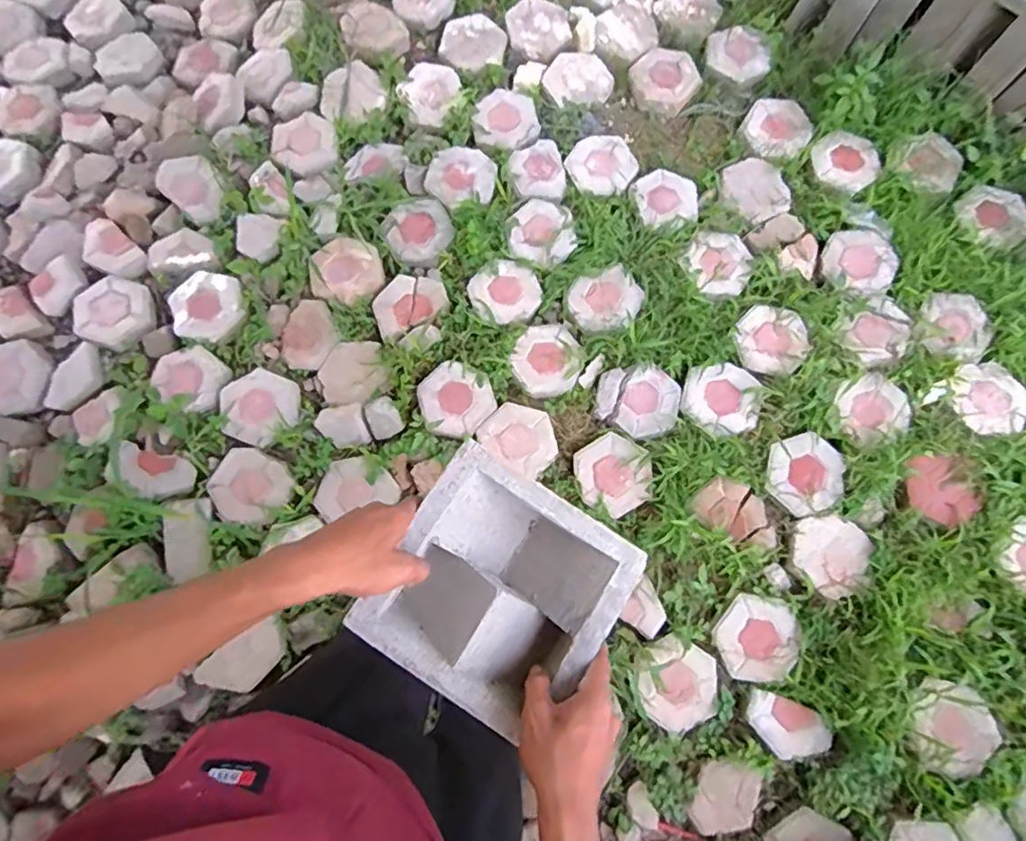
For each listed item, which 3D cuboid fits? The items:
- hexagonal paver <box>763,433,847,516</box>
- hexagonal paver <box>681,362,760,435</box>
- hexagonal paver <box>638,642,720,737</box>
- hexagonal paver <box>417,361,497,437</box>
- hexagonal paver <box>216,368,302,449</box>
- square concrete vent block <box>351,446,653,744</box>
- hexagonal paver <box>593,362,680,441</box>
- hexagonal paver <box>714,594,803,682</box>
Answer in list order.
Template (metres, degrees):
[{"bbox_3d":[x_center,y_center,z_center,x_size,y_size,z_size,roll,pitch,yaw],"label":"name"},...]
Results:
[{"bbox_3d":[0.740,0.137,1.435,0.189,0.057,0.192,-18,75,-5],"label":"hexagonal paver"},{"bbox_3d":[0.546,-0.059,1.477,0.185,0.036,0.188,9,75,3],"label":"hexagonal paver"},{"bbox_3d":[0.387,0.622,1.320,0.177,0.027,0.190,5,75,2],"label":"hexagonal paver"},{"bbox_3d":[-0.151,-0.060,1.509,0.188,0.028,0.197,-18,75,-4],"label":"hexagonal paver"},{"bbox_3d":[-0.682,-0.040,1.514,0.207,0.047,0.203,20,76,6],"label":"hexagonal paver"},{"bbox_3d":[-0.011,0.157,0.522,0.192,0.077,0.194,32,77,10],"label":"square concrete vent block"},{"bbox_3d":[0.333,-0.056,1.501,0.213,0.034,0.193,36,78,9],"label":"hexagonal paver"},{"bbox_3d":[0.583,0.519,1.352,0.191,0.034,0.198,-12,75,-3],"label":"hexagonal paver"}]

